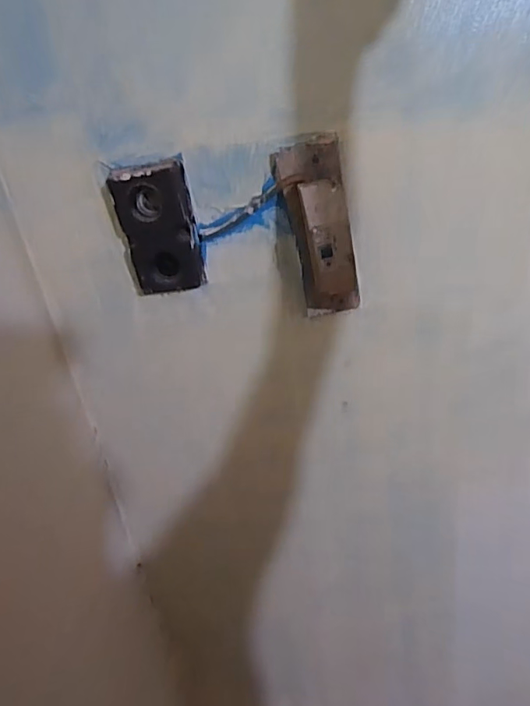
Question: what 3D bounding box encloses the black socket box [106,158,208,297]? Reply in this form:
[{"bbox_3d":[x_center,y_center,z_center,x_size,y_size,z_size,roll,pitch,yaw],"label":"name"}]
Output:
[{"bbox_3d":[-0.117,-0.135,0.545,0.078,0.137,0.042,0,29,12],"label":"black socket box"}]

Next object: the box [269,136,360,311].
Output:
[{"bbox_3d":[0.058,-0.122,0.515,0.082,0.185,0.096,-4,28,6],"label":"box"}]

